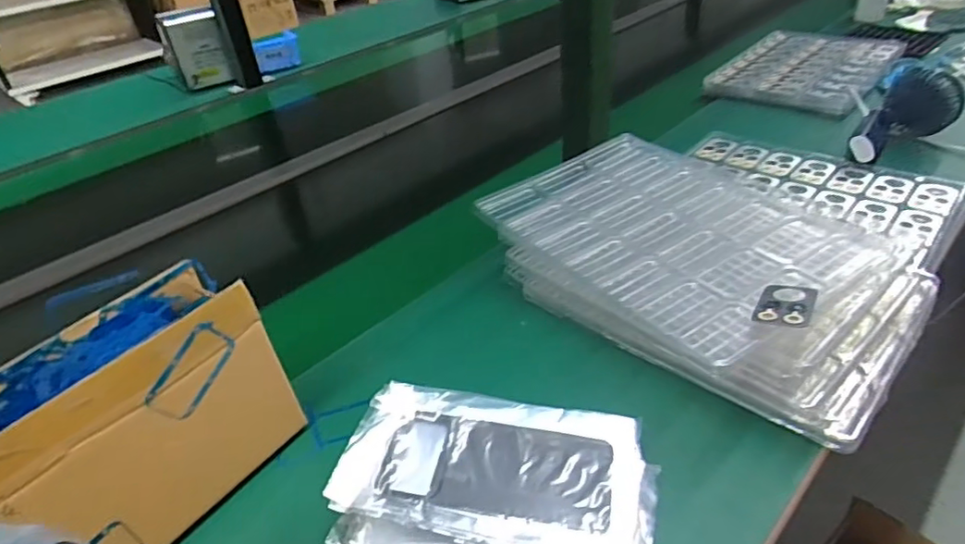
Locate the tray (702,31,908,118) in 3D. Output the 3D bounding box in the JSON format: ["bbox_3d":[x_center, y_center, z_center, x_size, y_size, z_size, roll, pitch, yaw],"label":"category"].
[{"bbox_3d":[0.532,-0.336,1.001,0.234,0.031,0.304,25,46,36],"label":"tray"}]

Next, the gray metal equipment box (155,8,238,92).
[{"bbox_3d":[-0.609,-0.475,1.291,0.114,0.141,0.081,-19,37,-17],"label":"gray metal equipment box"}]

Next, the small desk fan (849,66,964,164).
[{"bbox_3d":[0.522,-0.190,0.739,0.097,0.073,0.157,21,44,33],"label":"small desk fan"}]

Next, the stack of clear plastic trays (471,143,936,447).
[{"bbox_3d":[0.199,-0.009,0.578,0.260,0.075,0.378,-28,41,-27],"label":"stack of clear plastic trays"}]

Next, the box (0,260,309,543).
[{"bbox_3d":[-0.243,0.104,0.429,0.086,0.156,0.186,19,43,32],"label":"box"}]

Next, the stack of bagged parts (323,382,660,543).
[{"bbox_3d":[0.010,0.144,0.424,0.212,0.040,0.123,5,37,16],"label":"stack of bagged parts"}]

